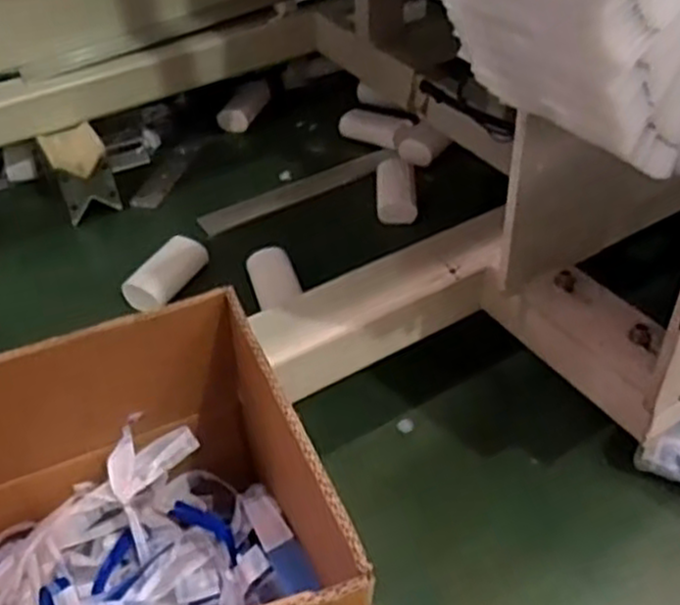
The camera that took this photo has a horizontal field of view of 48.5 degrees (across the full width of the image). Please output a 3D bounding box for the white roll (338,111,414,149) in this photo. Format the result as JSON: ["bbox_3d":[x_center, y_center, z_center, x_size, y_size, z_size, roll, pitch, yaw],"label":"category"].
[{"bbox_3d":[0.058,-0.319,1.396,0.147,0.046,0.049,23,48,24],"label":"white roll"}]

